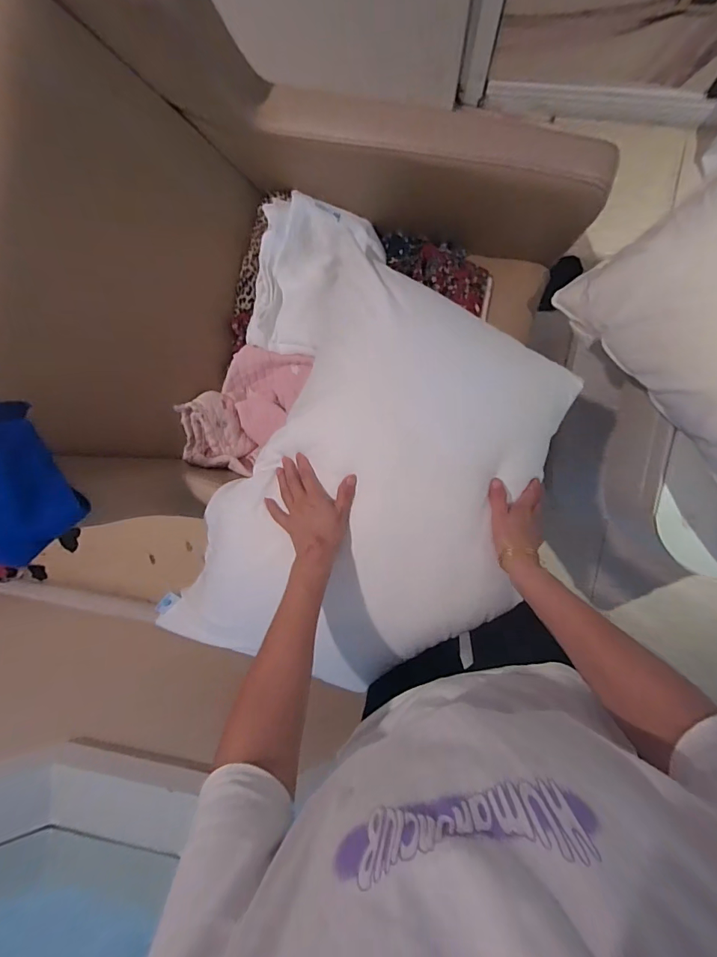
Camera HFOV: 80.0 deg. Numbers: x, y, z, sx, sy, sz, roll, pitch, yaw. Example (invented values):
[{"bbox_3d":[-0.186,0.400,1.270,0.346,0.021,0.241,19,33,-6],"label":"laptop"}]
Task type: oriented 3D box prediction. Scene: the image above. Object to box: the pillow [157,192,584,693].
[{"bbox_3d":[0.006,0.002,0.610,0.454,0.185,0.603,21,98,4],"label":"pillow"}]

